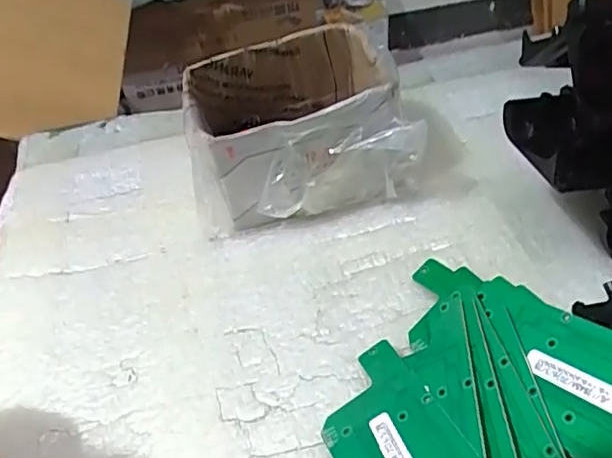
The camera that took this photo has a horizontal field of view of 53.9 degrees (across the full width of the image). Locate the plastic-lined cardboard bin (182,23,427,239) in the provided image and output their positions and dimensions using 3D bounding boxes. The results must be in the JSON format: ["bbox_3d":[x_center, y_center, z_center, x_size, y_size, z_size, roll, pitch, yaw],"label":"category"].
[{"bbox_3d":[-0.005,-0.070,0.405,0.140,0.077,0.108,-9,48,-2],"label":"plastic-lined cardboard bin"}]

